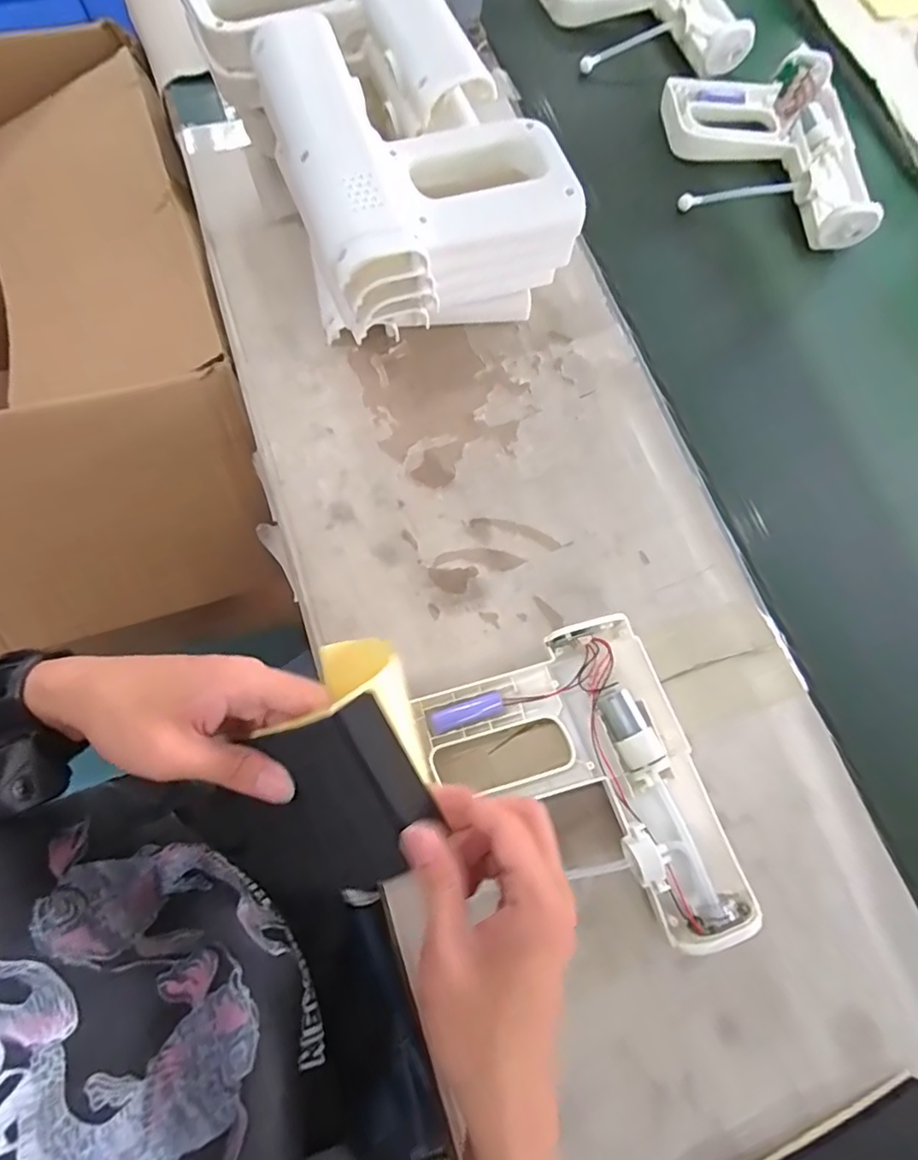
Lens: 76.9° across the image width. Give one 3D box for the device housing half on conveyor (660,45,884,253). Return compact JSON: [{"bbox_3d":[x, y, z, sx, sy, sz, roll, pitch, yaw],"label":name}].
[{"bbox_3d":[0.314,-0.436,0.592,0.187,0.041,0.217,-4,74,-3],"label":"device housing half on conveyor"}]

